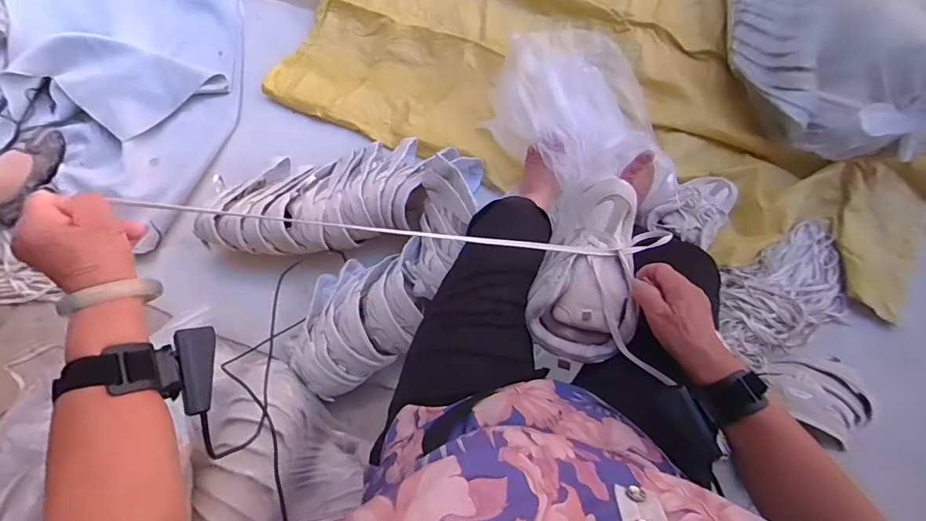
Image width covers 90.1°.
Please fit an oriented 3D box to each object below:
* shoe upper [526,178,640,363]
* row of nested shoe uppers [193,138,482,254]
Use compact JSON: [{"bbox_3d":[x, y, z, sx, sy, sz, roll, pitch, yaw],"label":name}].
[{"bbox_3d":[0.155,0.010,0.593,0.120,0.096,0.236,14,72,2],"label":"shoe upper"},{"bbox_3d":[-0.234,-0.142,0.925,0.549,0.167,0.240,-2,77,-1],"label":"row of nested shoe uppers"}]

